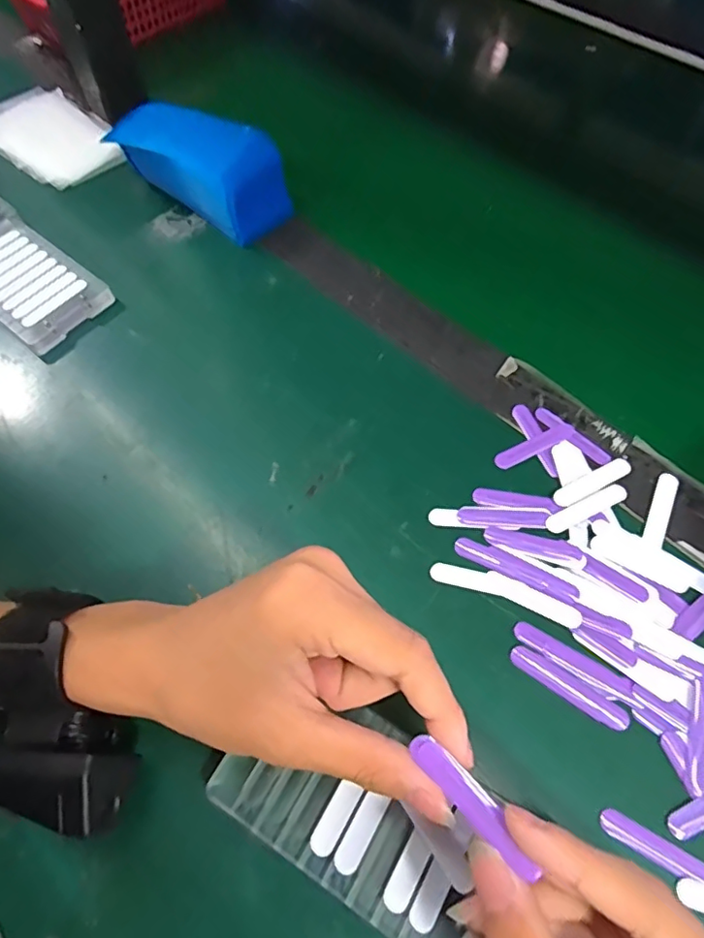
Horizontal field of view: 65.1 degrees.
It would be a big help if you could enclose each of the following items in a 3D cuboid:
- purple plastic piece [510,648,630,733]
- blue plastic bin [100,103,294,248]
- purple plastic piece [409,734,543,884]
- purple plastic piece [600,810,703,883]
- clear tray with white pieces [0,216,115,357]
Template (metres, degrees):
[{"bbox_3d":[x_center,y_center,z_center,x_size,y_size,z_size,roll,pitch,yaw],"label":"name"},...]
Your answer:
[{"bbox_3d":[0.105,0.105,0.266,0.058,0.004,0.011,31,67,17],"label":"purple plastic piece"},{"bbox_3d":[-0.118,-0.238,0.432,0.148,0.050,0.065,33,67,18],"label":"blue plastic bin"},{"bbox_3d":[0.041,0.112,0.186,0.010,0.004,0.052,-38,72,-17],"label":"purple plastic piece"},{"bbox_3d":[0.133,0.164,0.236,0.050,0.004,0.011,26,65,15],"label":"purple plastic piece"},{"bbox_3d":[-0.237,-0.136,0.400,0.121,0.015,0.067,36,68,19],"label":"clear tray with white pieces"}]

